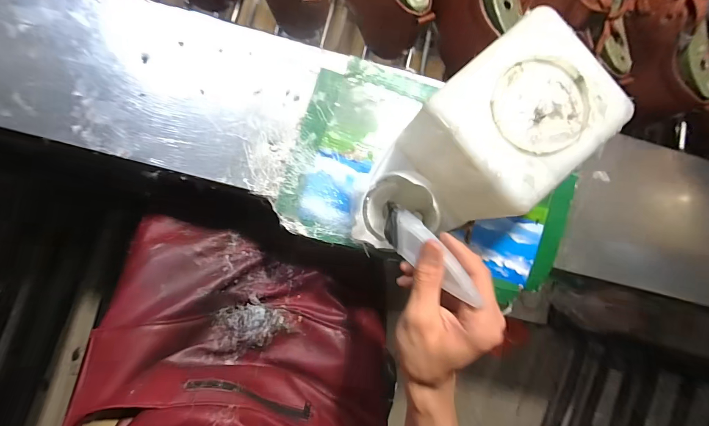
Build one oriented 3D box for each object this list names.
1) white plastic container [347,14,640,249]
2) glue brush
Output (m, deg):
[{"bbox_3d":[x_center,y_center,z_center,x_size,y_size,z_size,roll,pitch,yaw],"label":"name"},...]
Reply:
[{"bbox_3d":[0.103,-0.051,0.350,0.241,0.173,0.126,-40,93,-11],"label":"white plastic container"},{"bbox_3d":[0.064,0.037,0.305,0.009,0.127,0.038,1,120,-34],"label":"glue brush"}]

